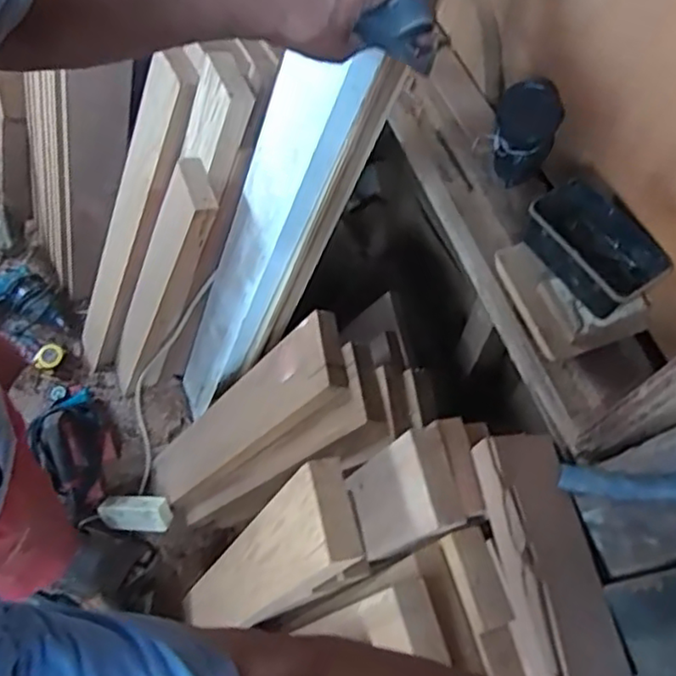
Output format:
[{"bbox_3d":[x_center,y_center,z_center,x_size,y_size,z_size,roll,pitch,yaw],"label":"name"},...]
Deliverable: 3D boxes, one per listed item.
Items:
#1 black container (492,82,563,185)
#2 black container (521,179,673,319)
[{"bbox_3d":[0.223,-0.245,0.787,0.074,0.107,0.076,23,66,9],"label":"black container"},{"bbox_3d":[0.273,-0.096,0.696,0.088,0.057,0.143,-32,70,-15],"label":"black container"}]

